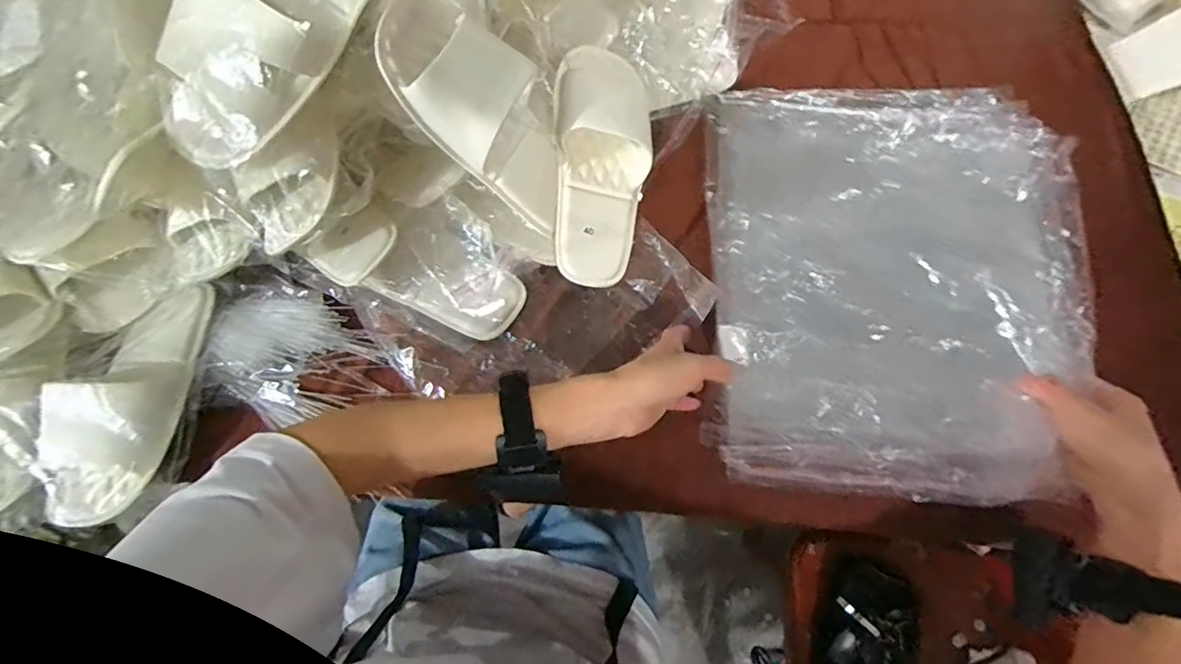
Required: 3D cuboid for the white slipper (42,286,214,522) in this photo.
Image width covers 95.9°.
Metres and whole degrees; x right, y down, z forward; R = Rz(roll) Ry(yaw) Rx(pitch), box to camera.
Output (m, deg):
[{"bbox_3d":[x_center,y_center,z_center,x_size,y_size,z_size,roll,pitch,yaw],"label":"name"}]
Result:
[{"bbox_3d":[-0.429,0.059,0.494,0.097,0.053,0.232,9,69,7],"label":"white slipper"}]

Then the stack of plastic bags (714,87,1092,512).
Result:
[{"bbox_3d":[0.289,-0.057,0.498,0.332,0.037,0.398,2,68,4],"label":"stack of plastic bags"}]

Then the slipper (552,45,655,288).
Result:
[{"bbox_3d":[0.011,-0.166,0.528,0.093,0.068,0.236,3,94,4],"label":"slipper"}]

